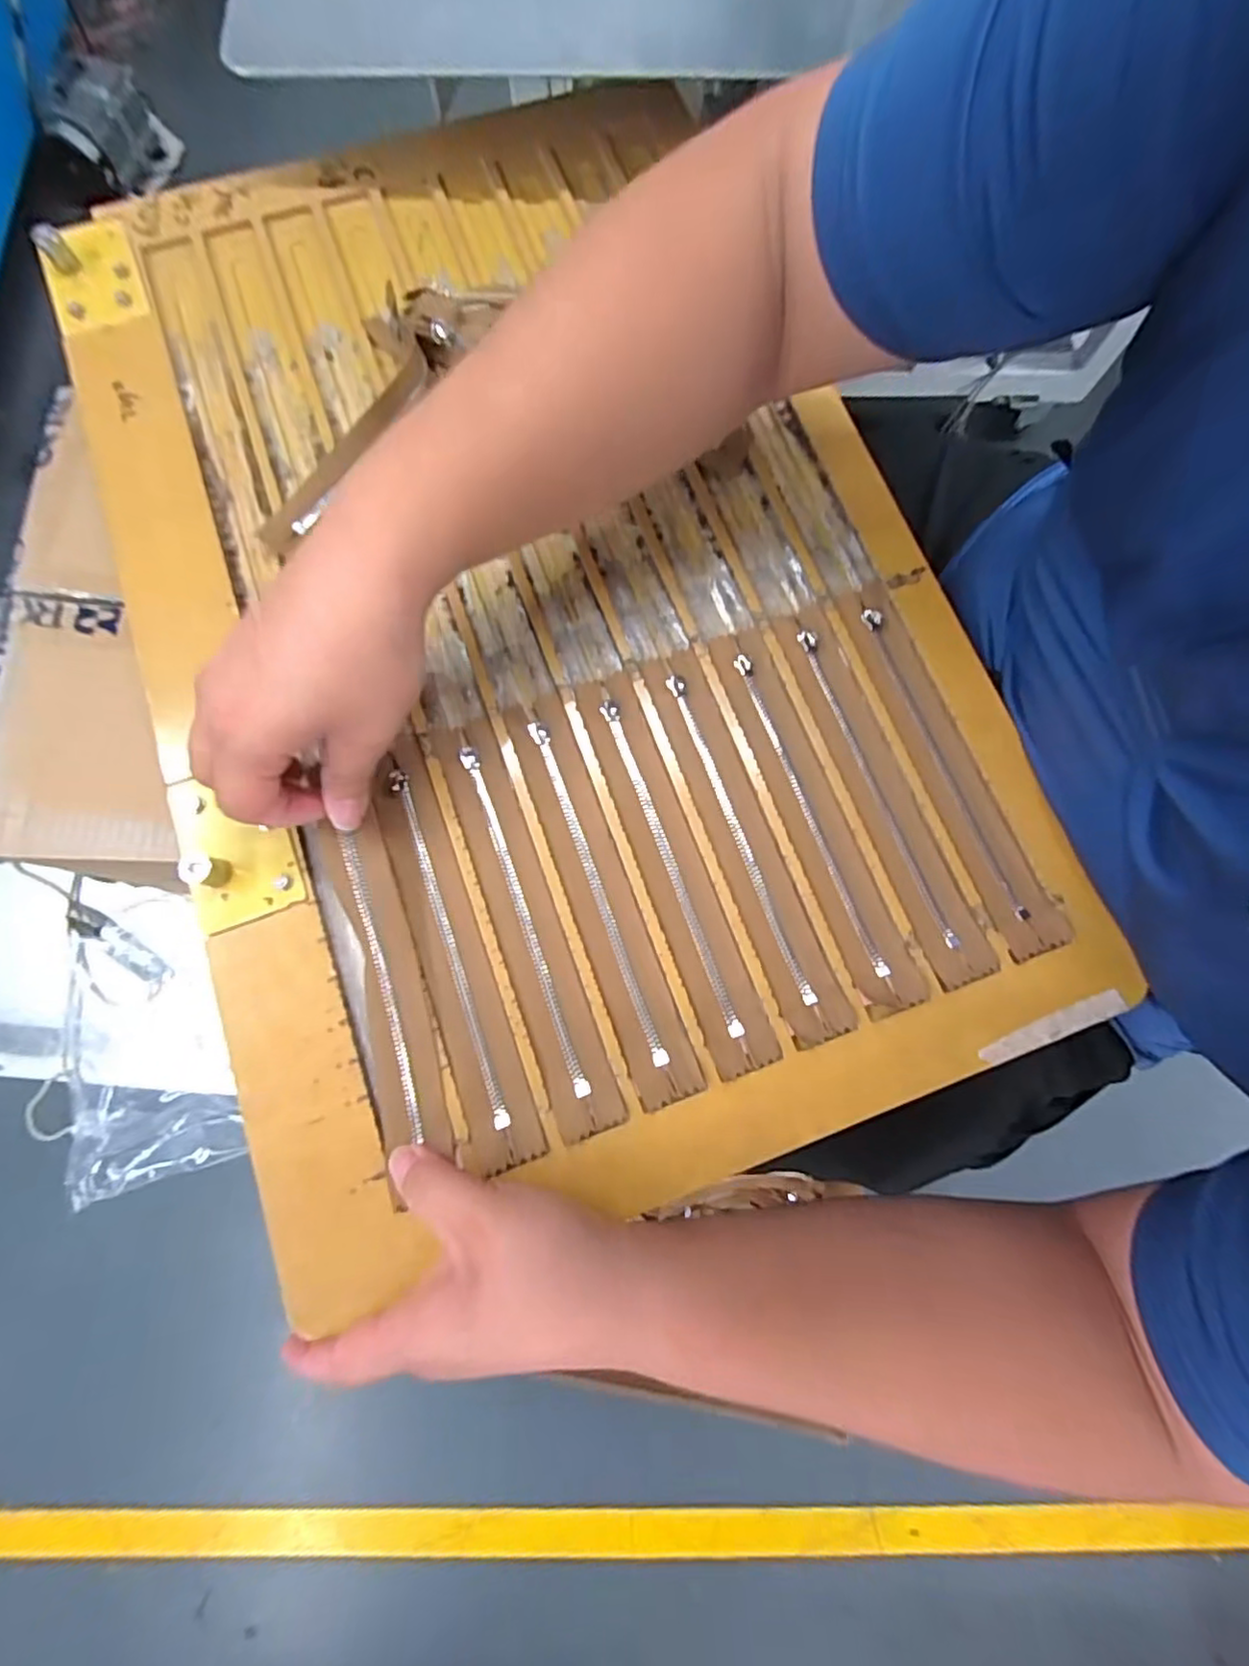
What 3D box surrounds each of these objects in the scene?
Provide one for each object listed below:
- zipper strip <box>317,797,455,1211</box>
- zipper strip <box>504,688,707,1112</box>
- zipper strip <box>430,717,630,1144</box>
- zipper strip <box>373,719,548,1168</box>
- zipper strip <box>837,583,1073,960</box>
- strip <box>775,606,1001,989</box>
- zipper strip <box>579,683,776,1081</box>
[{"bbox_3d":[-0.121,0.075,0.317,0.034,0.010,0.170,-17,81,3],"label":"zipper strip"},{"bbox_3d":[-0.013,0.027,0.332,0.033,0.004,0.223,-20,79,-4],"label":"zipper strip"},{"bbox_3d":[-0.051,0.041,0.330,0.034,0.007,0.222,-20,79,-3],"label":"zipper strip"},{"bbox_3d":[-0.091,0.056,0.325,0.033,0.004,0.221,-19,78,-5],"label":"zipper strip"},{"bbox_3d":[0.177,-0.040,0.349,0.032,0.004,0.222,-21,78,-3],"label":"zipper strip"},{"bbox_3d":[0.140,-0.026,0.346,0.033,0.004,0.219,-20,78,-6],"label":"strip"},{"bbox_3d":[0.026,0.015,0.336,0.034,0.005,0.219,-20,79,-7],"label":"zipper strip"}]

